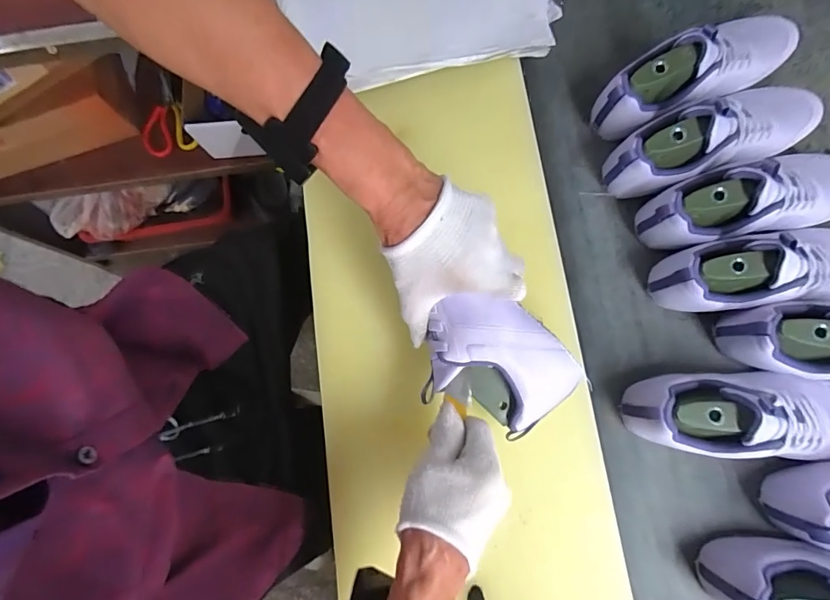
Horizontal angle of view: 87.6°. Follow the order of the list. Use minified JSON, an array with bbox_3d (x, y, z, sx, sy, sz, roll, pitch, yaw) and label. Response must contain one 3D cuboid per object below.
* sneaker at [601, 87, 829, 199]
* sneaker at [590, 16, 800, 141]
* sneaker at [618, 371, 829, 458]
[{"bbox_3d":[0.356,-0.190,0.494,0.266,0.101,0.090,-22,78,-4],"label":"sneaker"},{"bbox_3d":[0.335,-0.273,0.510,0.259,0.103,0.077,-30,79,-6],"label":"sneaker"},{"bbox_3d":[0.355,0.113,0.432,0.260,0.105,0.081,1,77,1],"label":"sneaker"}]

